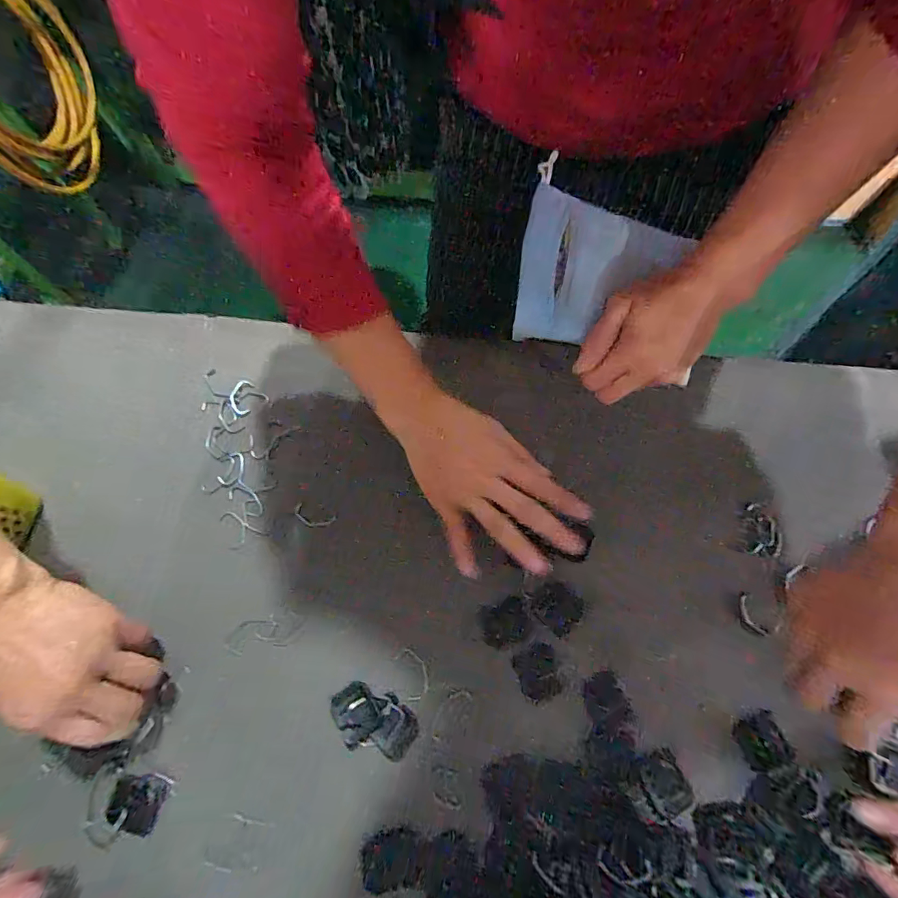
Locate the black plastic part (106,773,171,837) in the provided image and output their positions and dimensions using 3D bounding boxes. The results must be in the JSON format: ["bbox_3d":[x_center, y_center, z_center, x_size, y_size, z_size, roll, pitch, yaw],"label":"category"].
[{"bbox_3d":[-0.219,0.247,0.325,0.036,0.006,0.032,9,70,4],"label":"black plastic part"}]

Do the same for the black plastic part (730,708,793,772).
[{"bbox_3d":[0.227,0.213,0.338,0.035,0.005,0.033,-19,70,-7],"label":"black plastic part"}]

